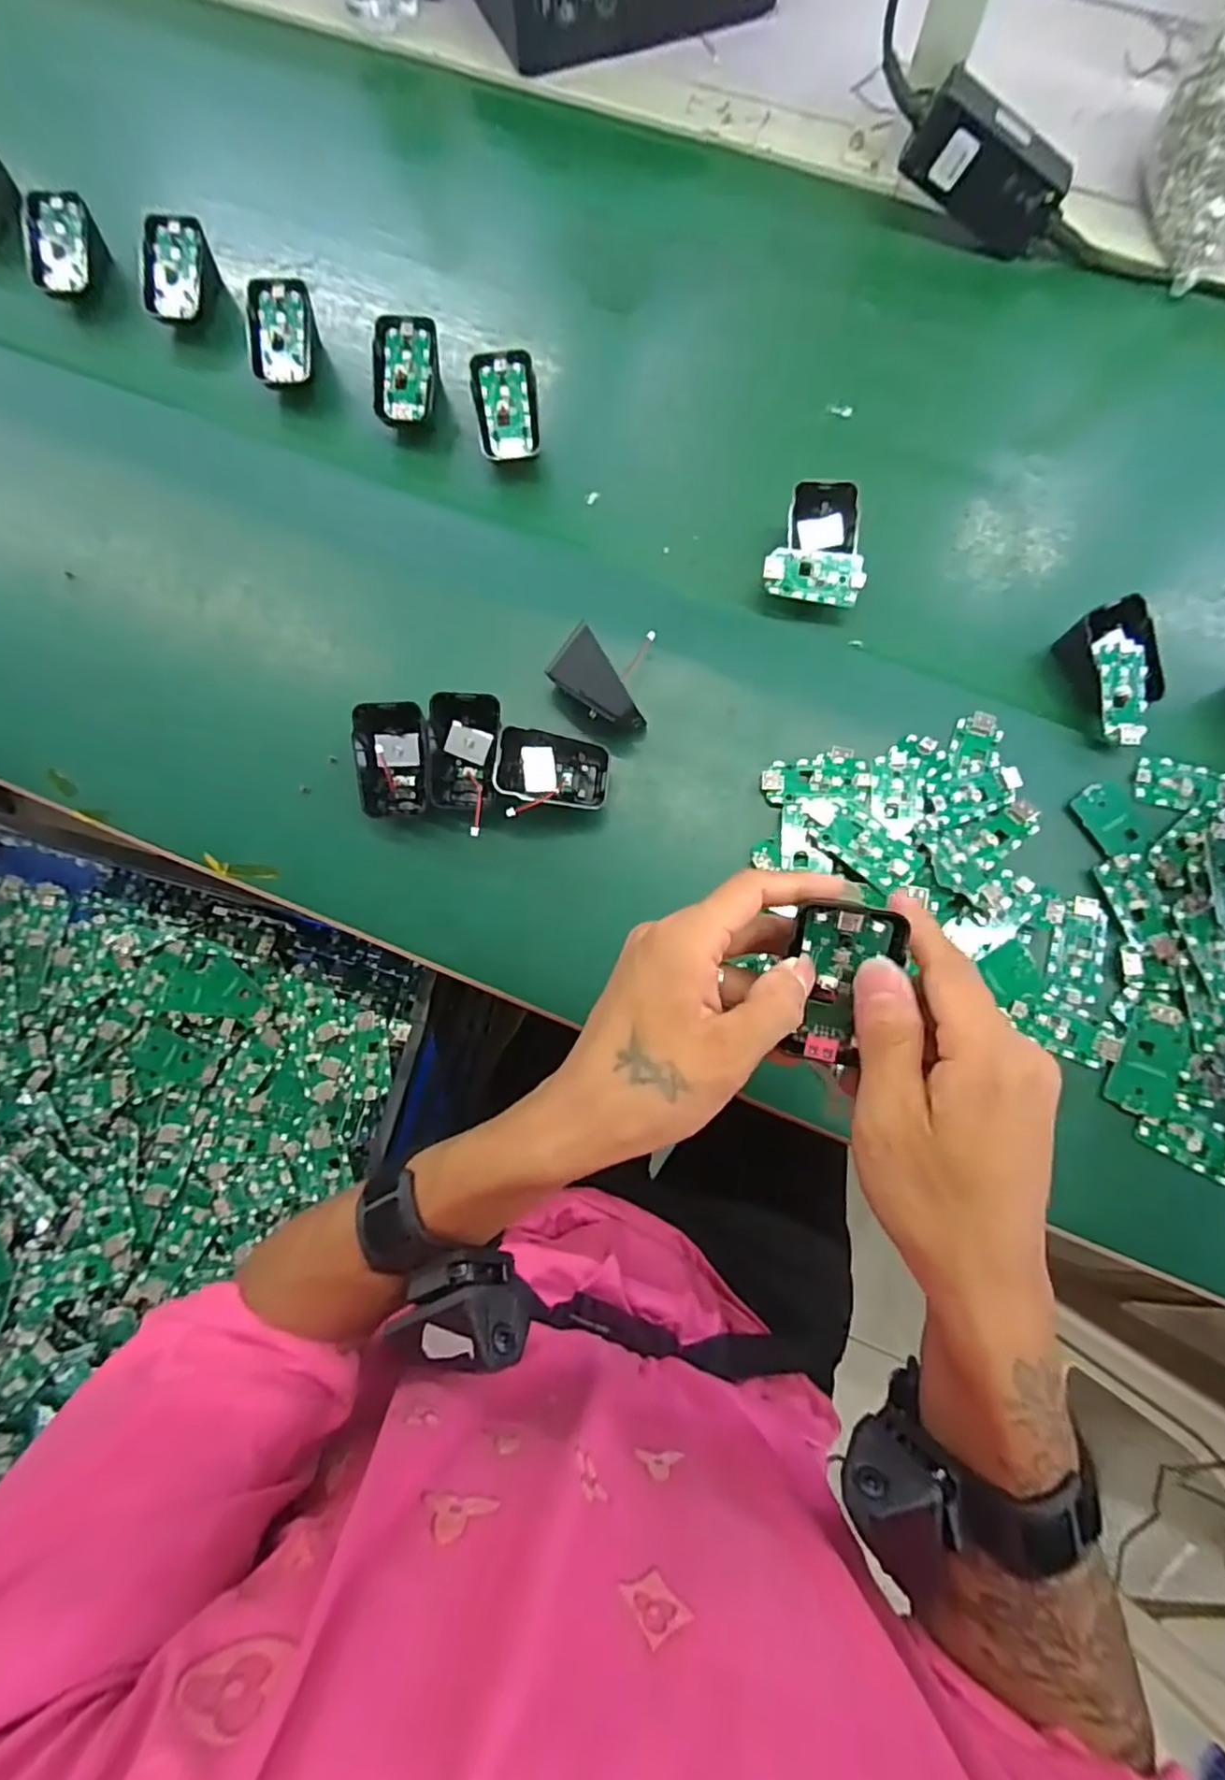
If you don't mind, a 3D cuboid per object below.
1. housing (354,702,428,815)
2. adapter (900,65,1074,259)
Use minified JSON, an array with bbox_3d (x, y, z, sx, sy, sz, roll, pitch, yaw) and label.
[{"bbox_3d":[-0.135,-0.078,0.413,0.044,0.041,0.060,-1,78,0],"label":"housing"},{"bbox_3d":[0.271,-0.518,0.480,0.117,0.052,0.030,23,78,-14],"label":"adapter"}]

